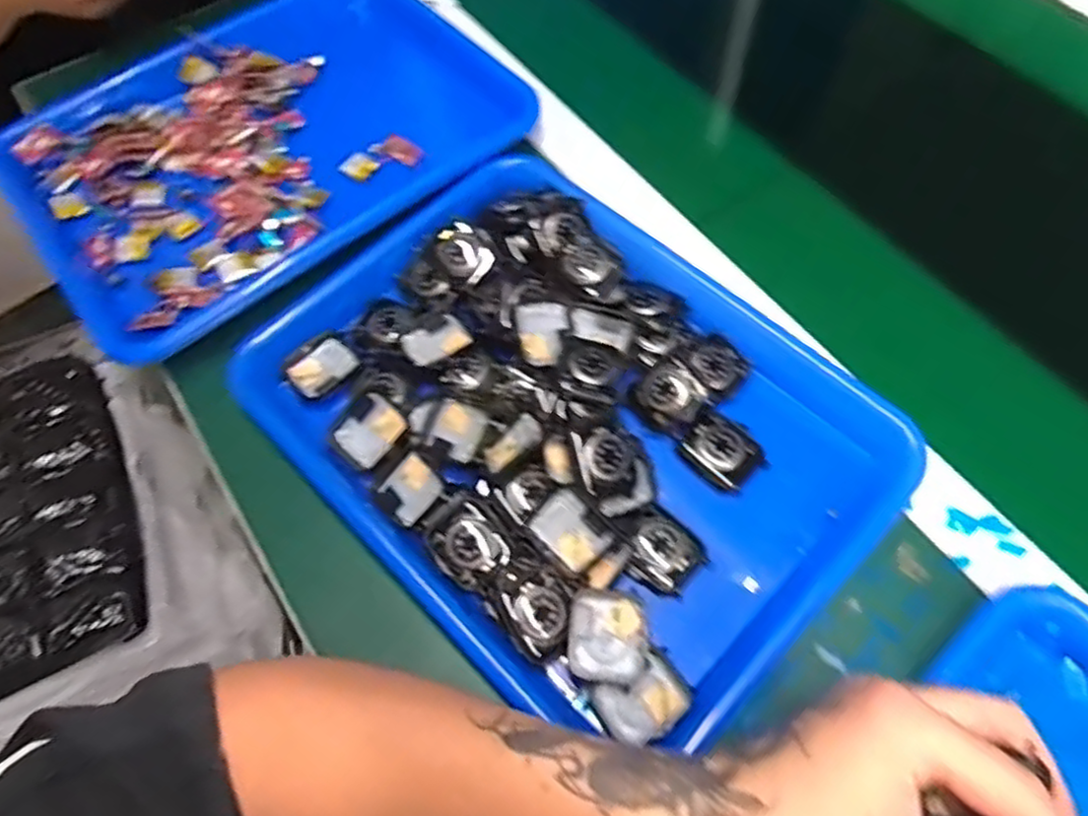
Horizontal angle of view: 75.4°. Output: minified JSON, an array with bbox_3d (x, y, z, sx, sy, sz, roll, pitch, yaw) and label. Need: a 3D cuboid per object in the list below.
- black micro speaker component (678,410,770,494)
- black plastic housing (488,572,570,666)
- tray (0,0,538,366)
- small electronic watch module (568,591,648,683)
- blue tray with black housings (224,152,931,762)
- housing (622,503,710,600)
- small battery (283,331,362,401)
[{"bbox_3d":[0.102,0.025,0.402,0.042,0.013,0.037,38,71,20],"label":"black micro speaker component"},{"bbox_3d":[-0.005,0.100,0.349,0.032,0.010,0.045,-34,66,-13],"label":"black plastic housing"},{"bbox_3d":[-0.207,-0.204,0.524,0.346,0.033,0.275,-36,67,-14],"label":"tray"},{"bbox_3d":[0.032,0.113,0.347,0.037,0.009,0.041,3,64,5],"label":"small electronic watch module"},{"bbox_3d":[0.010,0.003,0.400,0.337,0.038,0.254,37,71,19],"label":"blue tray with black housings"},{"bbox_3d":[0.059,0.073,0.365,0.042,0.016,0.037,37,71,19],"label":"housing"},{"bbox_3d":[-0.137,-0.026,0.435,0.040,0.009,0.035,-42,68,-16],"label":"small battery"}]

